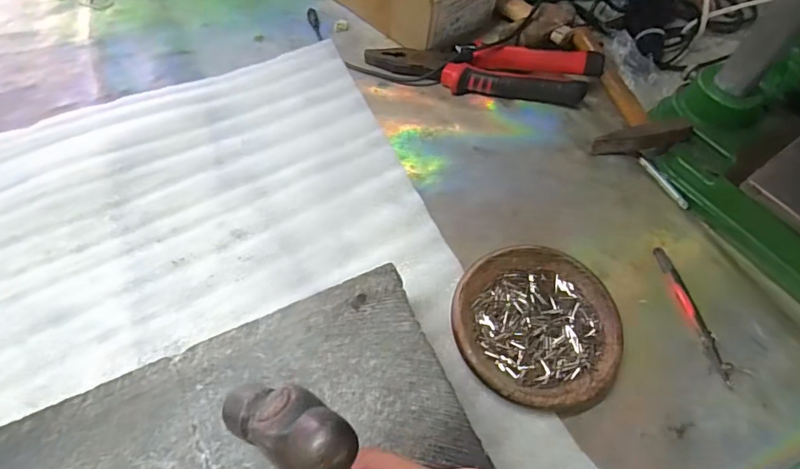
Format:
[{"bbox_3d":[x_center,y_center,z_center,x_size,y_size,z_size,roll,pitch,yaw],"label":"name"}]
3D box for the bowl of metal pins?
[{"bbox_3d":[0.092,0.061,0.327,0.109,0.020,0.112,2,56,-3],"label":"bowl of metal pins"}]

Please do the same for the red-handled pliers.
[{"bbox_3d":[0.080,-0.160,0.461,0.218,0.029,0.047,8,56,1],"label":"red-handled pliers"}]

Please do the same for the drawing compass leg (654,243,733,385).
[{"bbox_3d":[0.212,0.055,0.348,0.011,0.006,0.108,-6,56,-8],"label":"drawing compass leg"}]

